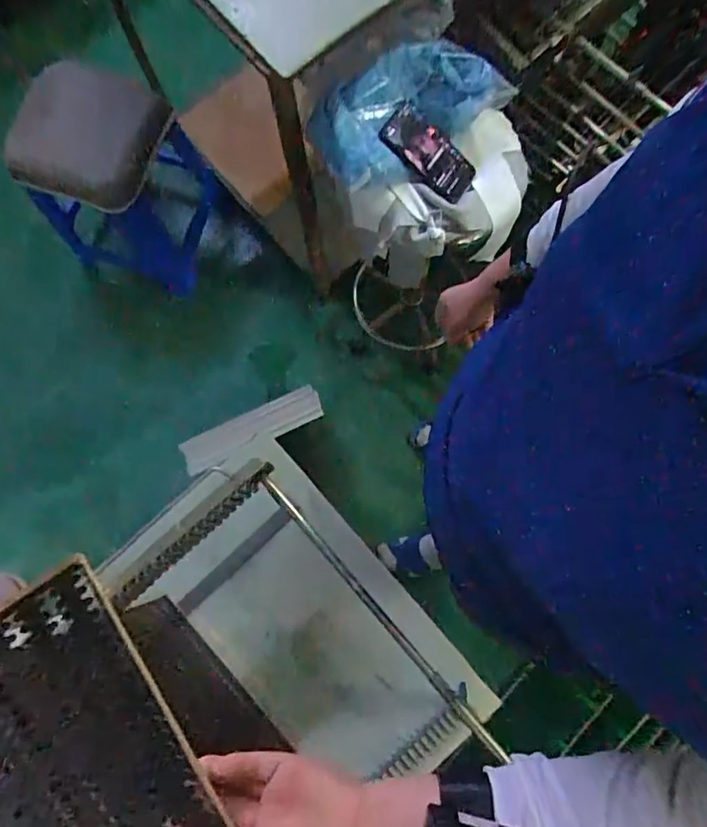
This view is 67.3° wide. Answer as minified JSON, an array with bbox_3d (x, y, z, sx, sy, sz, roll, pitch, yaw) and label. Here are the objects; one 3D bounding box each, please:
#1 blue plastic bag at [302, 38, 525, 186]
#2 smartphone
[{"bbox_3d":[0.078,-0.462,0.801,0.296,0.080,0.150,-33,80,-5],"label":"blue plastic bag"},{"bbox_3d":[0.118,-0.406,0.831,0.157,0.012,0.080,35,86,-16],"label":"smartphone"}]

